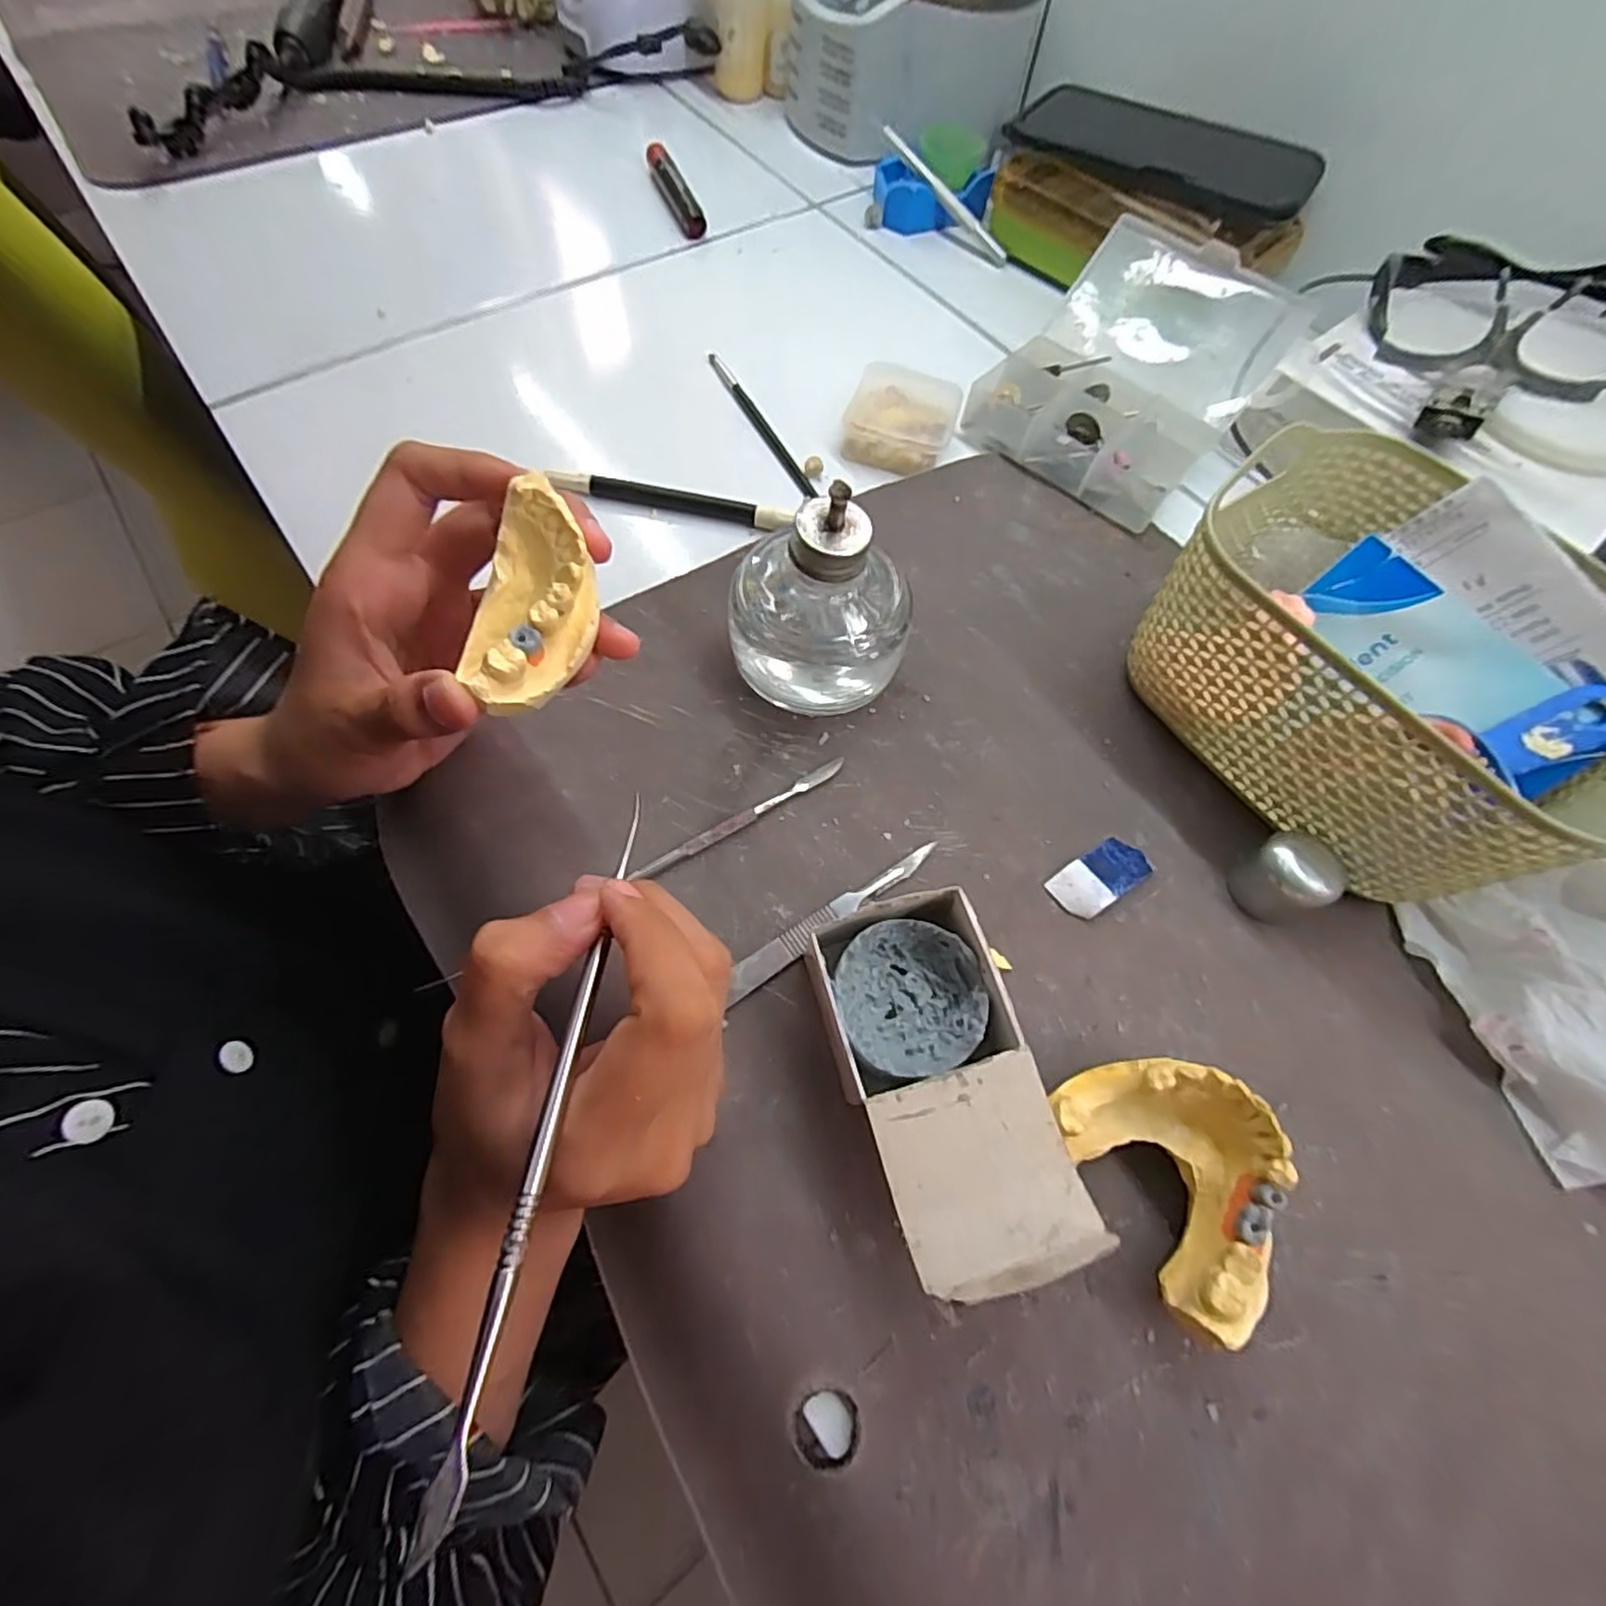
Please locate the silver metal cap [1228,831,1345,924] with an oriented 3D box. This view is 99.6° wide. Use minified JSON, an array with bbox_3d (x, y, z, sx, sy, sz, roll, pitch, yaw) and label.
[{"bbox_3d":[0.186,0.027,0.257,0.031,0.027,0.028,-21,69,-11],"label":"silver metal cap"}]

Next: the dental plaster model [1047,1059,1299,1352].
[{"bbox_3d":[0.116,0.113,0.209,0.049,0.038,0.070,-27,70,-13],"label":"dental plaster model"}]

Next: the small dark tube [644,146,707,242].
[{"bbox_3d":[-0.087,-0.415,0.458,0.016,0.020,0.090,-19,68,-10],"label":"small dark tube"}]

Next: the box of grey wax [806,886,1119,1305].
[{"bbox_3d":[0.041,0.085,0.216,0.057,0.042,0.112,-15,68,-8],"label":"box of grey wax"}]

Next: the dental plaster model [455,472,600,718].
[{"bbox_3d":[-0.077,-0.056,0.193,0.025,0.024,0.062,9,87,2],"label":"dental plaster model"}]

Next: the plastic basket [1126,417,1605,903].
[{"bbox_3d":[0.222,-0.049,0.264,0.116,0.083,0.156,-31,71,-14],"label":"plastic basket"}]

